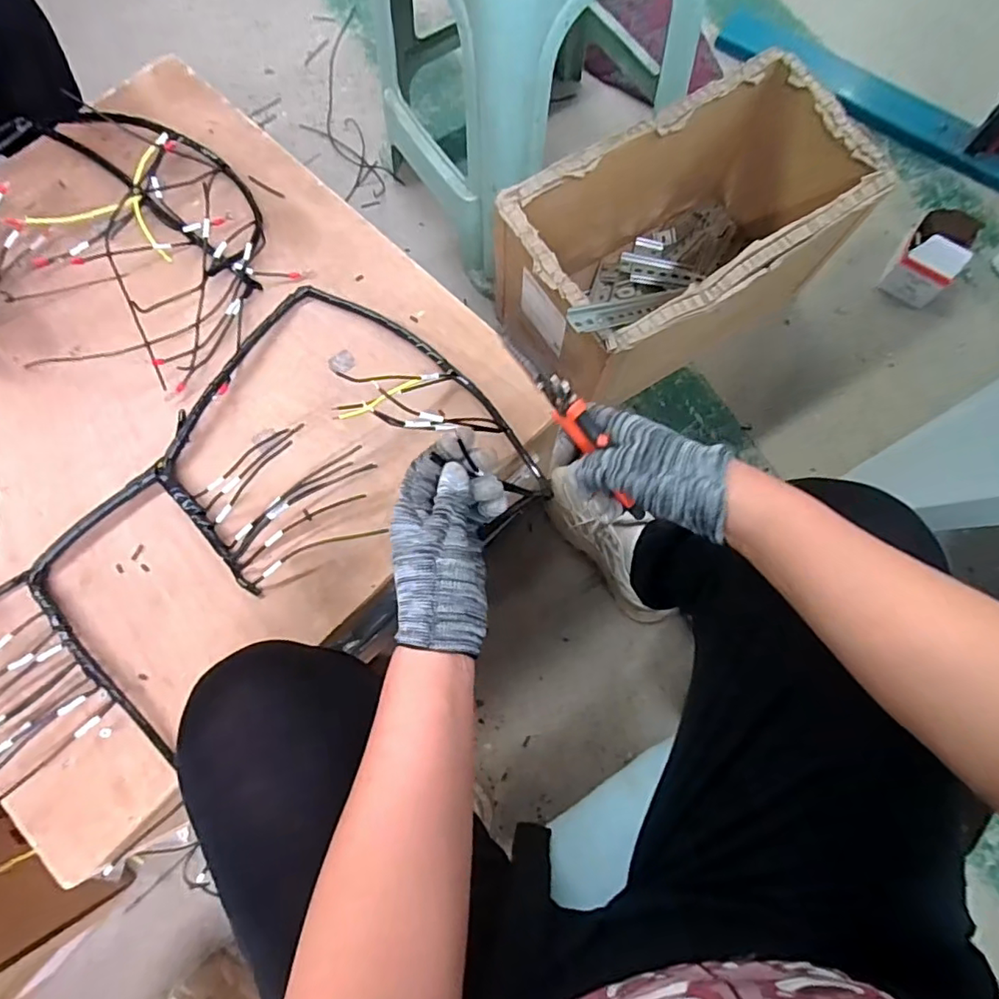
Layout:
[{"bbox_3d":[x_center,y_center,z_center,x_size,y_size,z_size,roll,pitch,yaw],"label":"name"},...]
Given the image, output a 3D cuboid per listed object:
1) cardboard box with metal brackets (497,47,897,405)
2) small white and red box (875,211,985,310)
[{"bbox_3d":[0.242,-0.338,0.816,0.439,0.268,0.242,-31,77,-8],"label":"cardboard box with metal brackets"},{"bbox_3d":[0.687,-0.387,0.909,0.091,0.093,0.117,35,78,8],"label":"small white and red box"}]

